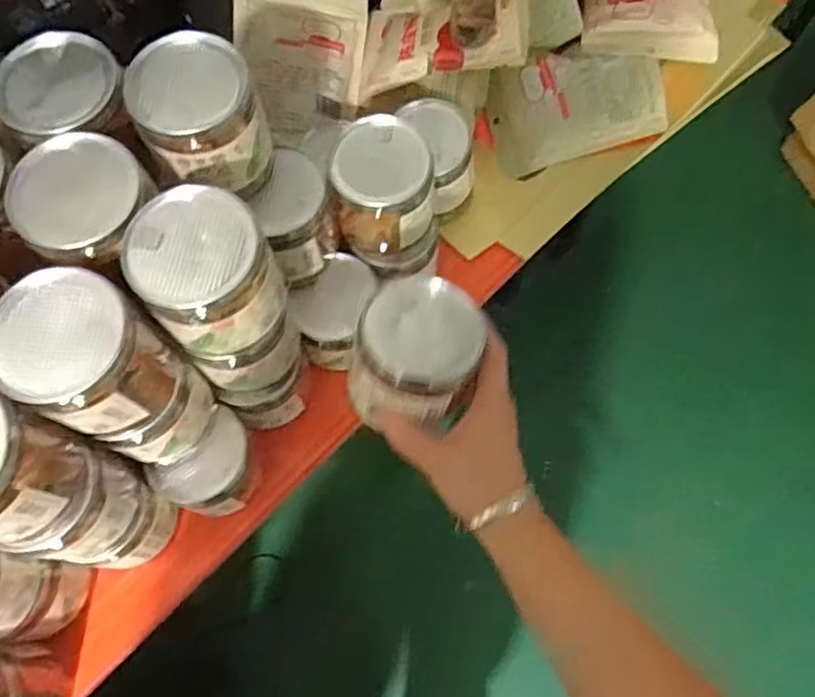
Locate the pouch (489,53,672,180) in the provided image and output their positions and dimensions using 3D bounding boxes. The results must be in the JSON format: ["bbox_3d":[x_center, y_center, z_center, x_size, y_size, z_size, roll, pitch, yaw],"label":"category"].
[{"bbox_3d":[0.176,-0.248,0.707,0.174,0.036,0.108,-10,97,1],"label":"pouch"}]

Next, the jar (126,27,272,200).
[{"bbox_3d":[-0.141,-0.158,0.475,0.077,0.082,0.081,0,71,0],"label":"jar"}]

